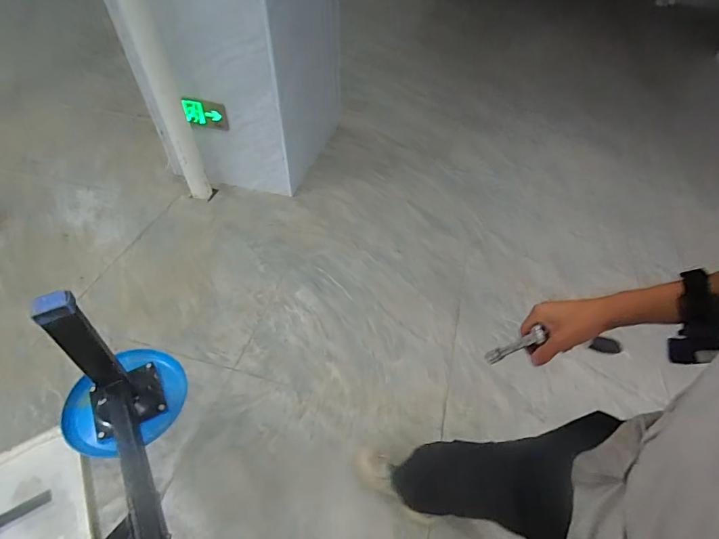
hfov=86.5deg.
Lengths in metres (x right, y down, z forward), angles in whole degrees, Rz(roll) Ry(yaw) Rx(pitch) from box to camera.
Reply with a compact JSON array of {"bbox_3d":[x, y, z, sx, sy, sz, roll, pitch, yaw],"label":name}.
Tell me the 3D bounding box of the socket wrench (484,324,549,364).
[{"bbox_3d":[0.221,0.111,0.549,0.013,0.105,0.018,28,47,-15],"label":"socket wrench"}]

